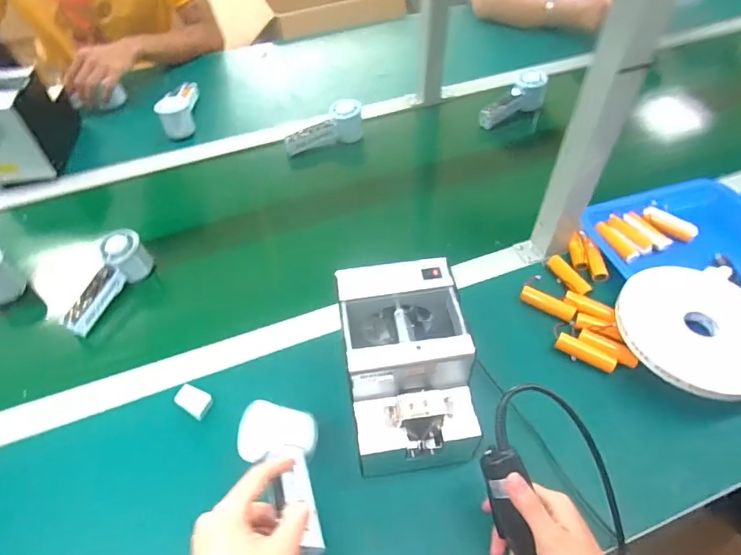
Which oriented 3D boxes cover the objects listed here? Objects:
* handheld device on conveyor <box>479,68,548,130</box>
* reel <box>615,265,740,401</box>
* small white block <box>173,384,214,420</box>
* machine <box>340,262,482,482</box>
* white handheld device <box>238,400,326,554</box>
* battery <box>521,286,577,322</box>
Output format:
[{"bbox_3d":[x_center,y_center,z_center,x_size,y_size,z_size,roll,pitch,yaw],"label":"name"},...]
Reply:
[{"bbox_3d":[0.289,-0.350,0.950,0.163,0.052,0.070,-36,57,-7],"label":"handheld device on conveyor"},{"bbox_3d":[0.399,0.058,0.577,0.178,0.018,0.177,-14,53,-9],"label":"reel"},{"bbox_3d":[-0.215,0.152,0.585,0.044,0.015,0.029,23,56,19],"label":"small white block"},{"bbox_3d":[0.038,0.098,0.526,0.127,0.145,0.183,-7,52,-4],"label":"machine"},{"bbox_3d":[-0.075,0.180,0.446,0.073,0.035,0.152,-21,45,-14],"label":"white handheld device"},{"bbox_3d":[0.239,0.035,0.648,0.074,0.014,0.022,30,58,23],"label":"battery"}]

